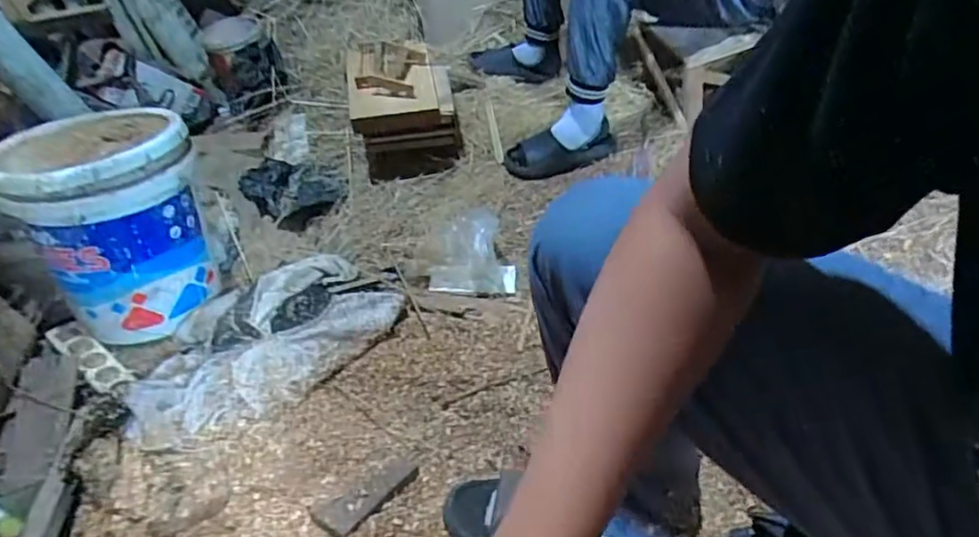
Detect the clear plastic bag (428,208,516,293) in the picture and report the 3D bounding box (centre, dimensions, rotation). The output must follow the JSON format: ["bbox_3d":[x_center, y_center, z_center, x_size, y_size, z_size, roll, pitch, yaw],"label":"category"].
[{"bbox_3d":[-0.035,-0.029,1.154,0.157,0.093,0.140,-5,44,7],"label":"clear plastic bag"}]

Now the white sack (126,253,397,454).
[{"bbox_3d":[-0.377,0.110,1.039,0.438,0.080,0.273,-26,46,-15],"label":"white sack"}]

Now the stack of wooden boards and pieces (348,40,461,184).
[{"bbox_3d":[-0.197,-0.372,1.435,0.233,0.254,0.213,-12,44,-1],"label":"stack of wooden boards and pieces"}]

